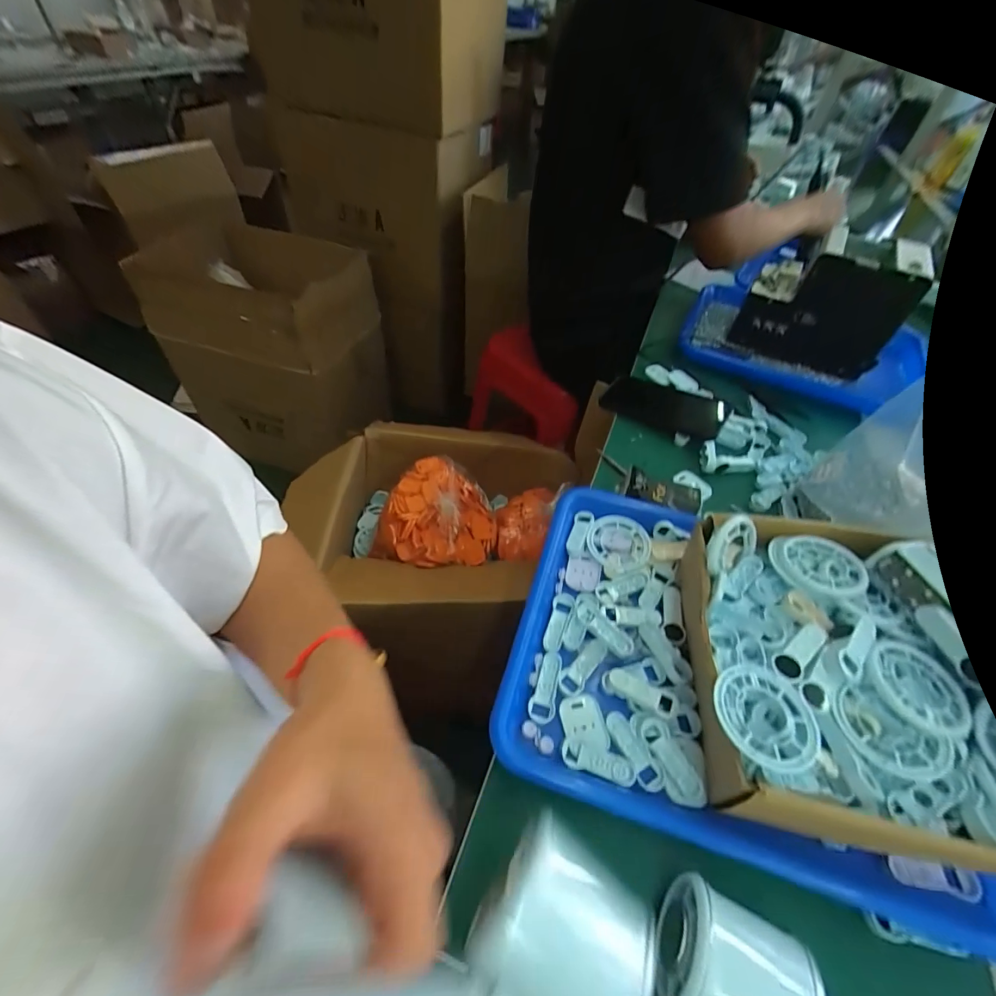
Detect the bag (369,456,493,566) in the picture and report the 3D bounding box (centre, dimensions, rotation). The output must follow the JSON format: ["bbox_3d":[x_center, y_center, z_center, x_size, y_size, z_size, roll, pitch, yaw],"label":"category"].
[{"bbox_3d":[-0.098,0.034,0.737,0.193,0.114,0.176,21,52,12],"label":"bag"}]

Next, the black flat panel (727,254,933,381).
[{"bbox_3d":[0.424,-0.239,0.572,0.176,0.136,0.020,20,51,11],"label":"black flat panel"}]

